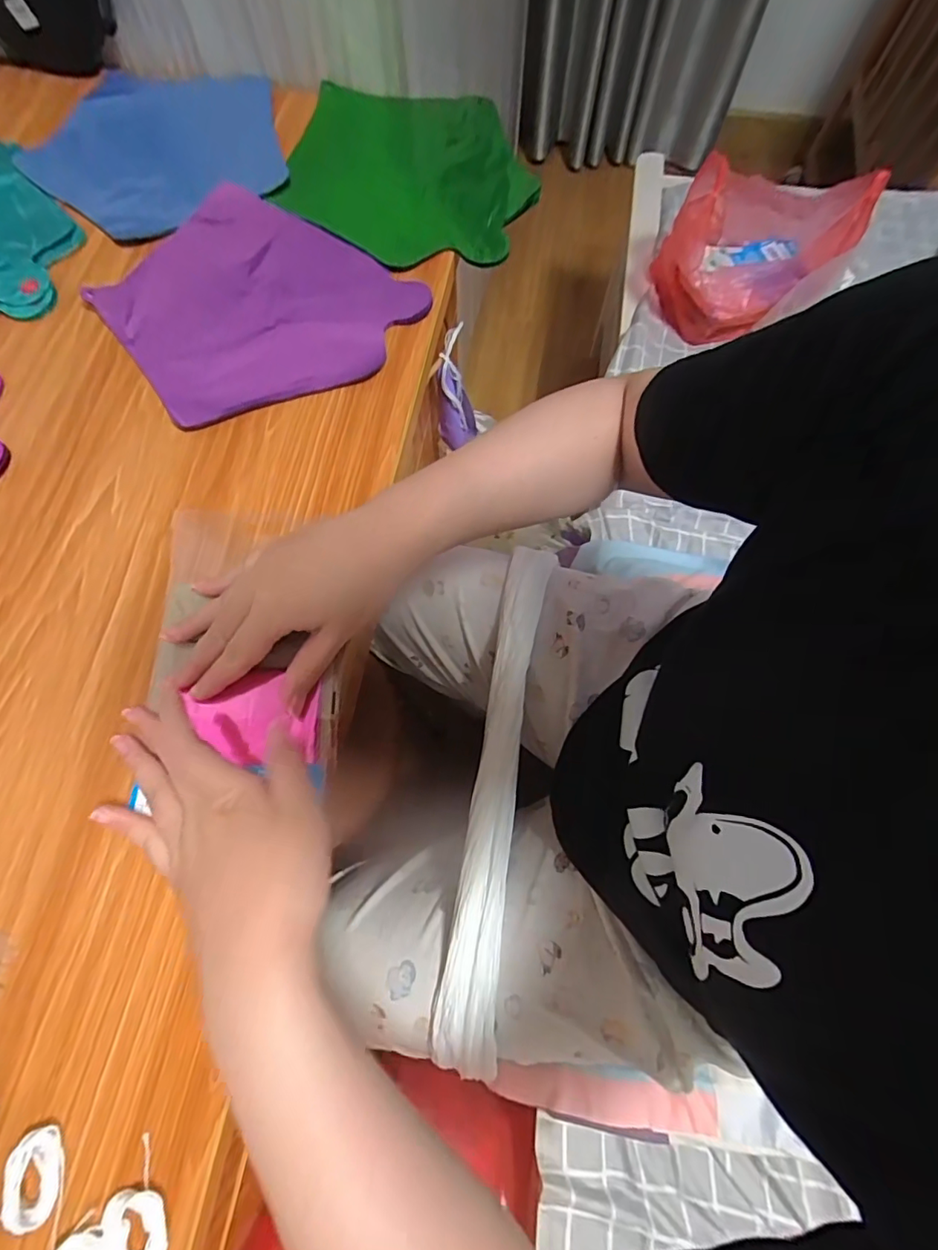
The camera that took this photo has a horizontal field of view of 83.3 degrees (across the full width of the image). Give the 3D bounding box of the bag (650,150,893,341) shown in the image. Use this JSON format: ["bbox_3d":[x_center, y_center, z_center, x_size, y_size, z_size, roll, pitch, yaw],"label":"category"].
[{"bbox_3d":[0.450,-0.578,0.809,0.277,0.168,0.184,-6,72,-3],"label":"bag"}]

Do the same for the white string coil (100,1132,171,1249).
[{"bbox_3d":[-0.160,0.279,0.250,0.028,0.007,0.048,-26,74,-9],"label":"white string coil"}]

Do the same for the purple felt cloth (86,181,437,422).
[{"bbox_3d":[-0.172,-0.263,0.428,0.209,0.013,0.209,-39,76,-12],"label":"purple felt cloth"}]

